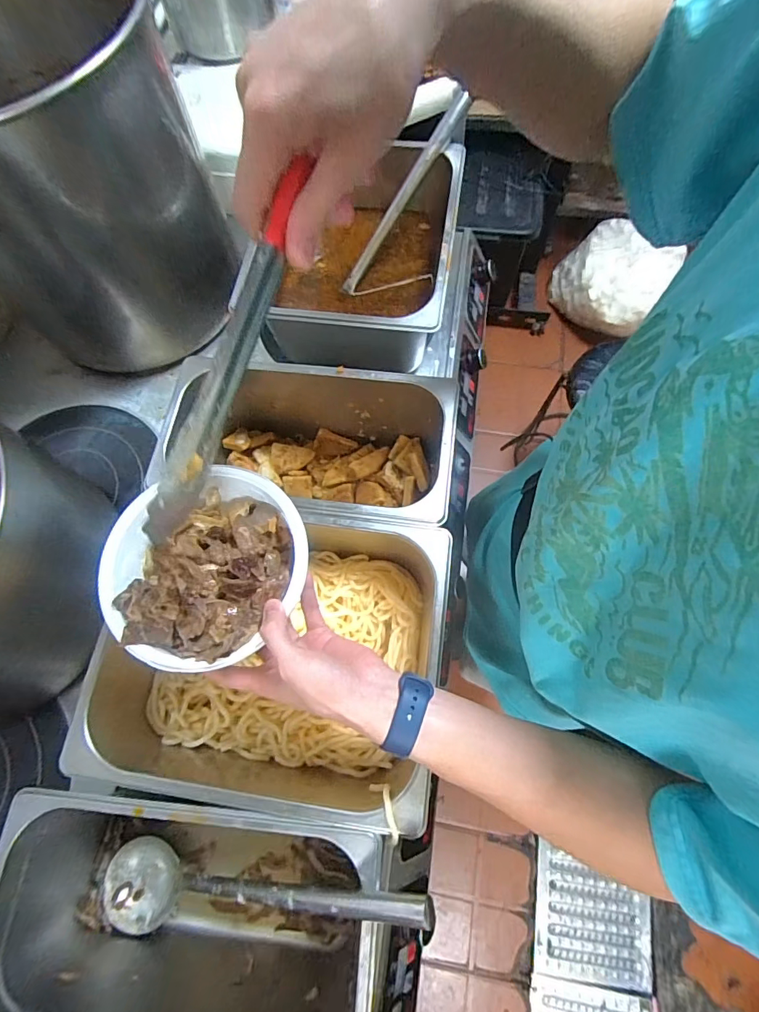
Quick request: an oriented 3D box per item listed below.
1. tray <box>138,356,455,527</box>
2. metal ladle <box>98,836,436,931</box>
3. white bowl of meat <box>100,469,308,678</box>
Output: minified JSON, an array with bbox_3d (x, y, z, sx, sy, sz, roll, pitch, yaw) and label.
[{"bbox_3d":[-0.077,-0.052,0.565,0.318,0.157,0.178,3,71,3],"label":"tray"},{"bbox_3d":[-0.122,0.348,0.407,0.375,0.050,0.078,-22,69,28],"label":"metal ladle"},{"bbox_3d":[-0.149,0.048,0.389,0.162,0.048,0.167,-1,71,2],"label":"white bowl of meat"}]

